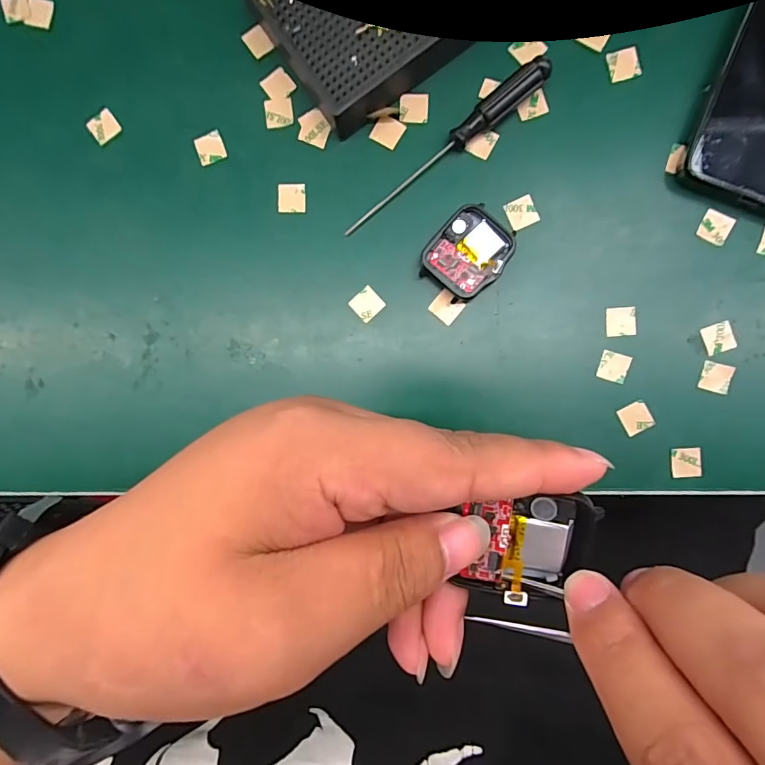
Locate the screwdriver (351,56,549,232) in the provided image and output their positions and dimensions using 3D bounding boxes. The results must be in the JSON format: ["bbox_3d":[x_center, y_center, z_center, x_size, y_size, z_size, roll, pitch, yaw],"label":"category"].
[{"bbox_3d":[0.033,-0.124,0.240,0.130,0.013,0.013,-38,89,4],"label":"screwdriver"}]

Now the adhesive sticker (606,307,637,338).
[{"bbox_3d":[0.128,-0.033,0.242,0.016,0.004,0.015,-4,92,3],"label":"adhesive sticker"}]

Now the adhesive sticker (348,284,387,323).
[{"bbox_3d":[-0.009,-0.044,0.251,0.016,0.004,0.015,-42,89,3],"label":"adhesive sticker"}]

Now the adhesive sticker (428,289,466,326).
[{"bbox_3d":[0.035,-0.041,0.246,0.015,0.004,0.016,39,94,1],"label":"adhesive sticker"}]

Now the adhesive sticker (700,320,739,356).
[{"bbox_3d":[0.179,-0.023,0.240,0.016,0.004,0.015,-19,87,7],"label":"adhesive sticker"}]

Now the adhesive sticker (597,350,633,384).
[{"bbox_3d":[0.126,-0.008,0.244,0.015,0.004,0.015,17,95,7],"label":"adhesive sticker"}]

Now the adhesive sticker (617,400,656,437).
[{"bbox_3d":[0.137,0.019,0.244,0.016,0.004,0.016,-28,90,5],"label":"adhesive sticker"}]

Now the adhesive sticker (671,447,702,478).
[{"bbox_3d":[0.164,0.044,0.242,0.015,0.004,0.016,-2,92,3],"label":"adhesive sticker"}]

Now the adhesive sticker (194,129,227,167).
[{"bbox_3d":[-0.097,-0.132,0.253,0.016,0.004,0.016,-18,91,4],"label":"adhesive sticker"}]

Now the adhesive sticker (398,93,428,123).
[{"bbox_3d":[0.017,-0.150,0.247,0.016,0.004,0.016,3,92,0],"label":"adhesive sticker"}]

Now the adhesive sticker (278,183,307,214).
[{"bbox_3d":[-0.050,-0.103,0.252,0.016,0.004,0.016,0,90,0],"label":"adhesive sticker"}]

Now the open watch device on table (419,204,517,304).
[{"bbox_3d":[0.046,-0.069,0.241,0.039,0.012,0.047,42,94,1],"label":"open watch device on table"}]

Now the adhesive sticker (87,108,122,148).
[{"bbox_3d":[-0.159,-0.146,0.257,0.016,0.004,0.014,-41,89,4],"label":"adhesive sticker"}]

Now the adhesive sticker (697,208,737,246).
[{"bbox_3d":[0.176,-0.082,0.238,0.015,0.004,0.016,24,99,11],"label":"adhesive sticker"}]

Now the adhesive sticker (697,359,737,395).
[{"bbox_3d":[0.178,-0.002,0.240,0.015,0.004,0.016,14,89,10],"label":"adhesive sticker"}]

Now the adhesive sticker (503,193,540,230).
[{"bbox_3d":[0.076,-0.092,0.244,0.016,0.004,0.016,-23,90,4],"label":"adhesive sticker"}]

